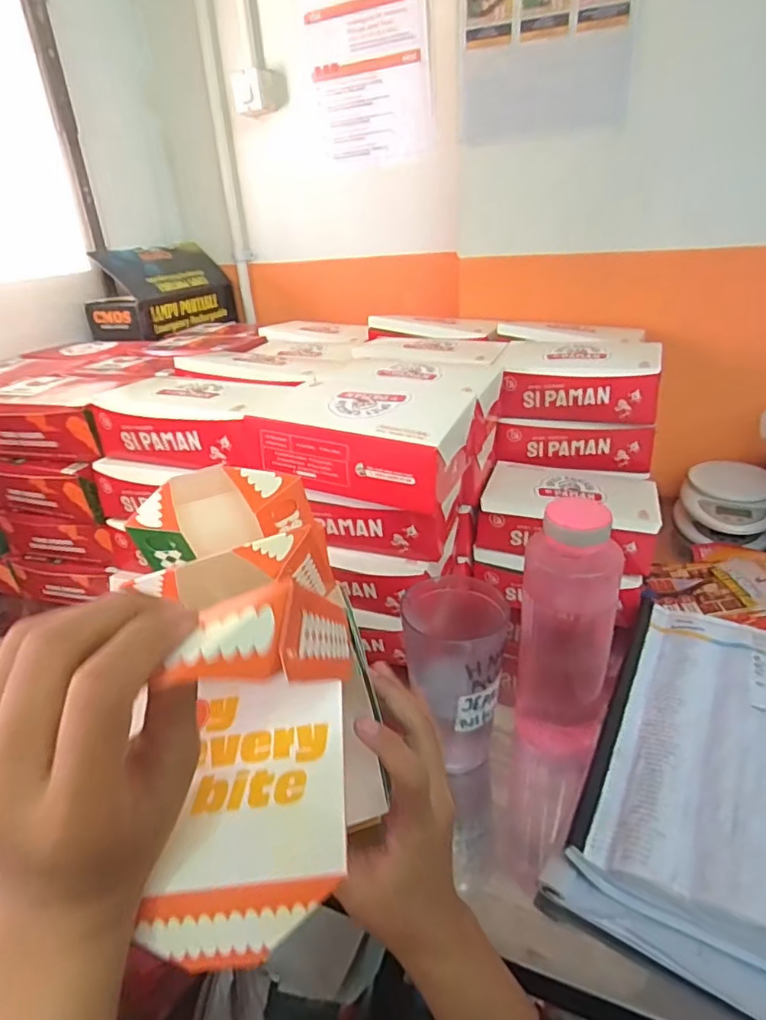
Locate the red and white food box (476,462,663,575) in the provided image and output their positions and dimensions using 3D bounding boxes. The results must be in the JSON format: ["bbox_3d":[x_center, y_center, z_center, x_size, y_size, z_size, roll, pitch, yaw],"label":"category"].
[{"bbox_3d":[0.195,0.008,0.621,0.176,0.072,0.124,6,28,18],"label":"red and white food box"}]

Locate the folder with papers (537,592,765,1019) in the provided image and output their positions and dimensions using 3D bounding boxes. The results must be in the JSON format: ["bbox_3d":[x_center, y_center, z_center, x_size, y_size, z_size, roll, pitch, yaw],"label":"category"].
[{"bbox_3d":[0.275,0.192,0.430,0.209,0.049,0.314,14,31,30],"label":"folder with papers"}]

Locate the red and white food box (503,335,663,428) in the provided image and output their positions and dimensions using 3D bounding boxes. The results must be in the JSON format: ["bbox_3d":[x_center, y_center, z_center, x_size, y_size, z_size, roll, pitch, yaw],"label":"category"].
[{"bbox_3d":[0.221,-0.148,0.662,0.165,0.069,0.118,5,28,16],"label":"red and white food box"}]

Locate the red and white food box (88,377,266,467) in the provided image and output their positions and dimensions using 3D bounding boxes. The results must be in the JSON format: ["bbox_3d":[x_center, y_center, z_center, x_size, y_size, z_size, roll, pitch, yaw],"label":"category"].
[{"bbox_3d":[-0.187,-0.088,0.577,0.172,0.063,0.102,7,29,20],"label":"red and white food box"}]

